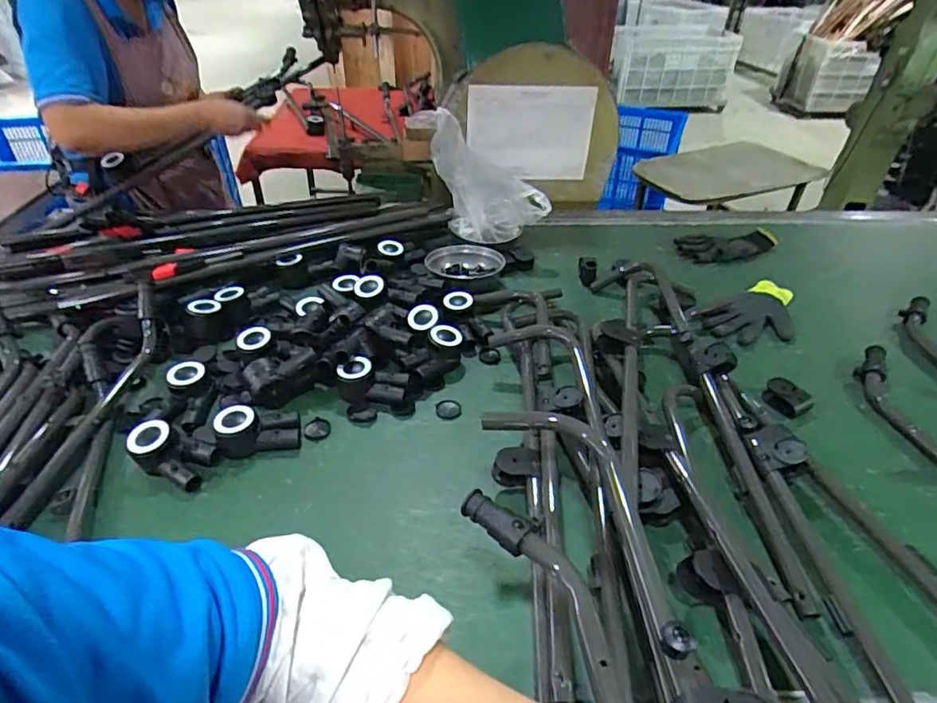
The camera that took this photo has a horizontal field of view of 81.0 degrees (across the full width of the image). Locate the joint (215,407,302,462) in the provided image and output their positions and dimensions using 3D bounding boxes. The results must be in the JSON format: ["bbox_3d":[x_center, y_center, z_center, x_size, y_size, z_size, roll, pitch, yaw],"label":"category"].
[{"bbox_3d":[-0.271,0.100,0.707,0.101,0.049,0.061,-8,40,-10],"label":"joint"}]

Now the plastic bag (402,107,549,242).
[{"bbox_3d":[0.010,-0.325,1.083,0.297,0.247,0.083,23,44,26],"label":"plastic bag"}]

